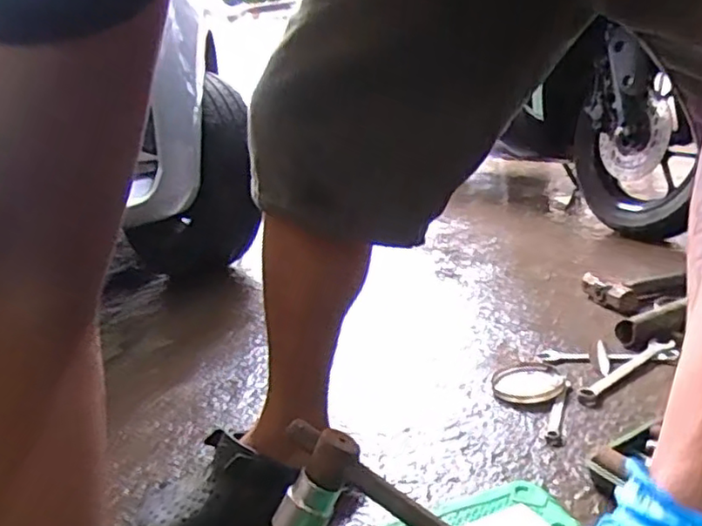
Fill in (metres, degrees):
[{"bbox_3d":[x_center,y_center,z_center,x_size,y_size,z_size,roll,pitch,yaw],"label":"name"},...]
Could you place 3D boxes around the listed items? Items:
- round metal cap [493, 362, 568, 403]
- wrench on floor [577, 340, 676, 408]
[{"bbox_3d":[0.274,0.183,0.979,0.111,0.008,0.111,0,17,18],"label":"round metal cap"},{"bbox_3d":[0.425,0.165,0.976,0.227,0.007,0.030,-23,32,-29],"label":"wrench on floor"}]

